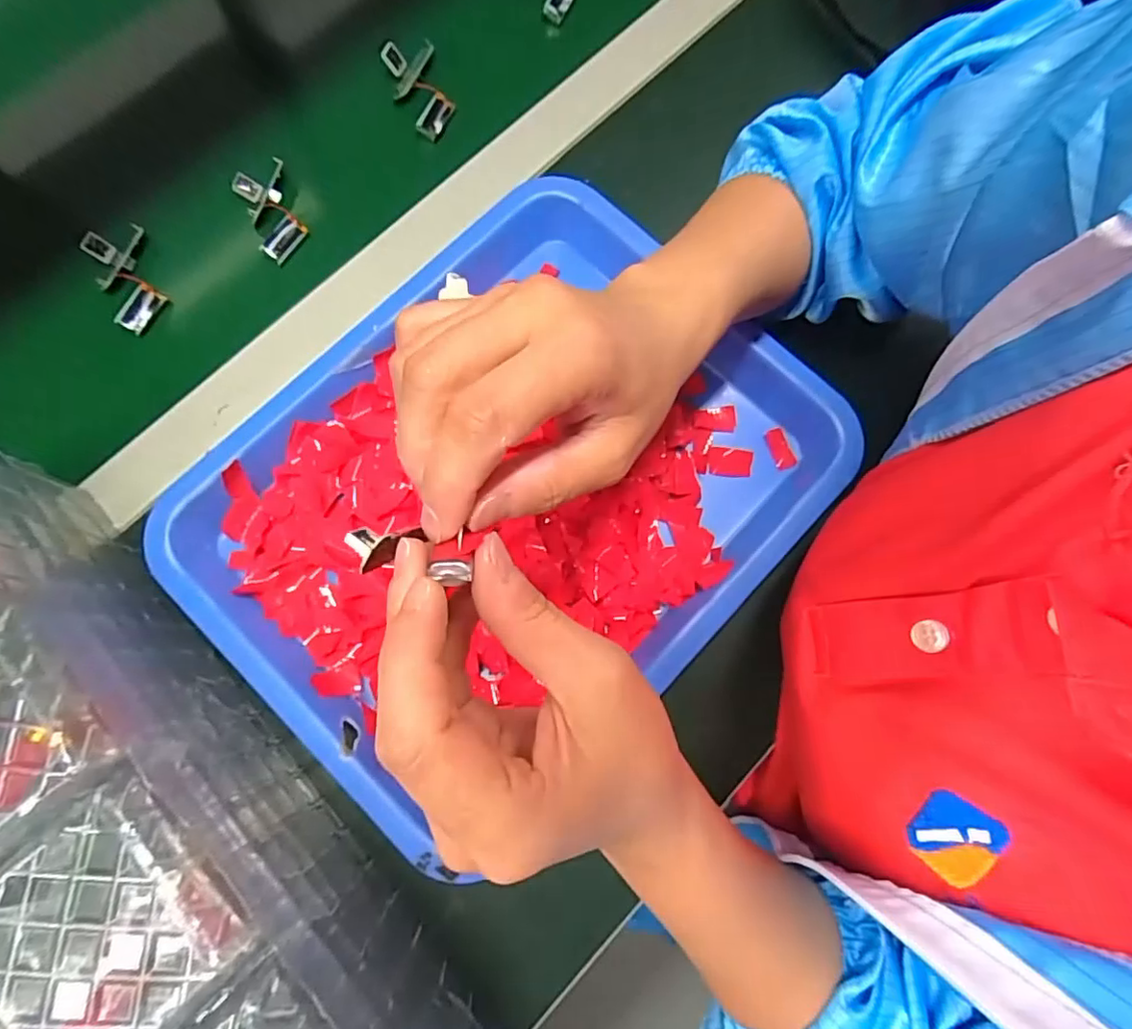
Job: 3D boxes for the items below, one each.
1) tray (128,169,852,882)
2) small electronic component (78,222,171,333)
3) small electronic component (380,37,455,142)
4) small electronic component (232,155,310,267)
[{"bbox_3d":[-0.033,-0.019,0.334,0.331,0.036,0.268,-42,80,-9],"label":"tray"},{"bbox_3d":[-0.279,-0.149,0.379,0.034,0.015,0.075,-25,77,-5],"label":"small electronic component"},{"bbox_3d":[-0.100,-0.293,0.408,0.035,0.021,0.069,-19,77,-4],"label":"small electronic component"},{"bbox_3d":[-0.193,-0.202,0.392,0.034,0.015,0.070,-27,78,-6],"label":"small electronic component"}]

